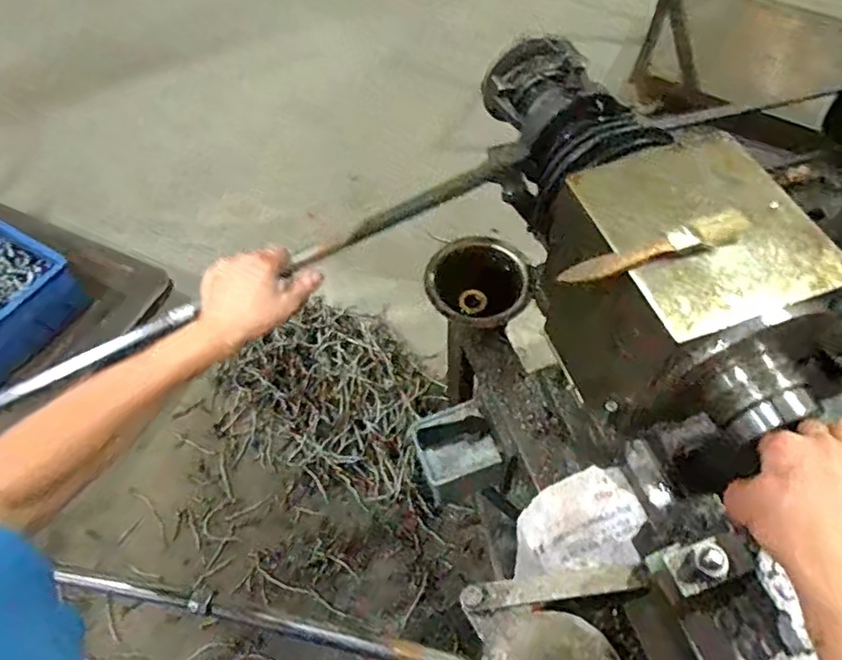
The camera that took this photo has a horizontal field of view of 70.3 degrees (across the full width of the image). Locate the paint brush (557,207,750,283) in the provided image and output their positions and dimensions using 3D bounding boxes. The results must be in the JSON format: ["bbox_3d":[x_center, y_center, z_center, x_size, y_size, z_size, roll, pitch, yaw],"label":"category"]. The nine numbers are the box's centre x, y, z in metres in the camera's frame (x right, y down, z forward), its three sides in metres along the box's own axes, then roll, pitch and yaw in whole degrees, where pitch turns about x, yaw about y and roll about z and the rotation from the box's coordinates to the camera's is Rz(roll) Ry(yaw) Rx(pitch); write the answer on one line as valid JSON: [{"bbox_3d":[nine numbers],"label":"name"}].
[{"bbox_3d":[0.175,-0.060,0.448,0.140,0.019,0.023,-18,59,-8],"label":"paint brush"}]

